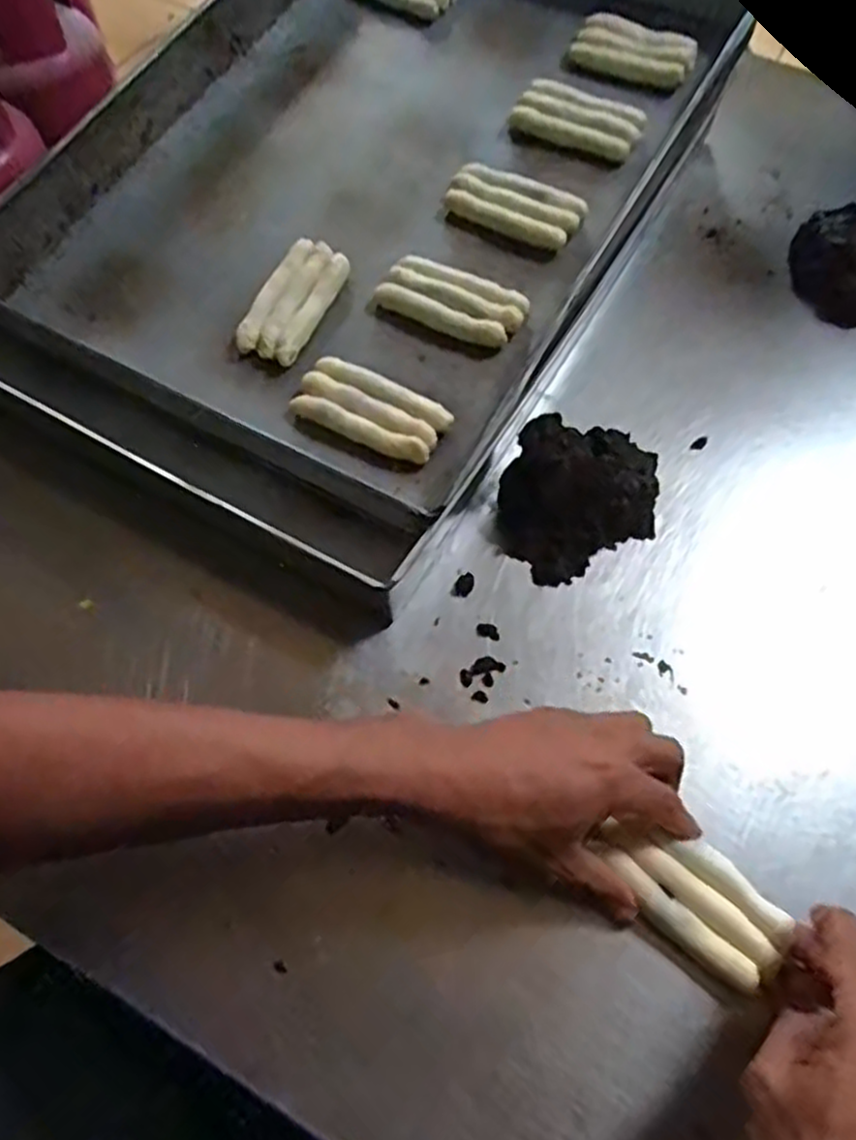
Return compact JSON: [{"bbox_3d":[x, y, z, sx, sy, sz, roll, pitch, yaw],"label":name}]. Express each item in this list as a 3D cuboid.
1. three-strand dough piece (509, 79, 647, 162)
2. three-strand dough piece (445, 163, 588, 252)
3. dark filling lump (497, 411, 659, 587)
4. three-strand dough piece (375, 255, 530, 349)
[{"bbox_3d":[0.127,-0.377,0.648,0.106,0.028,0.052,26,65,13],"label":"three-strand dough piece"},{"bbox_3d":[0.068,-0.291,0.611,0.109,0.015,0.048,31,66,15],"label":"three-strand dough piece"},{"bbox_3d":[0.102,-0.048,0.517,0.101,0.053,0.107,0,62,0],"label":"dark filling lump"},{"bbox_3d":[0.019,-0.204,0.574,0.105,0.012,0.052,29,66,15],"label":"three-strand dough piece"}]

